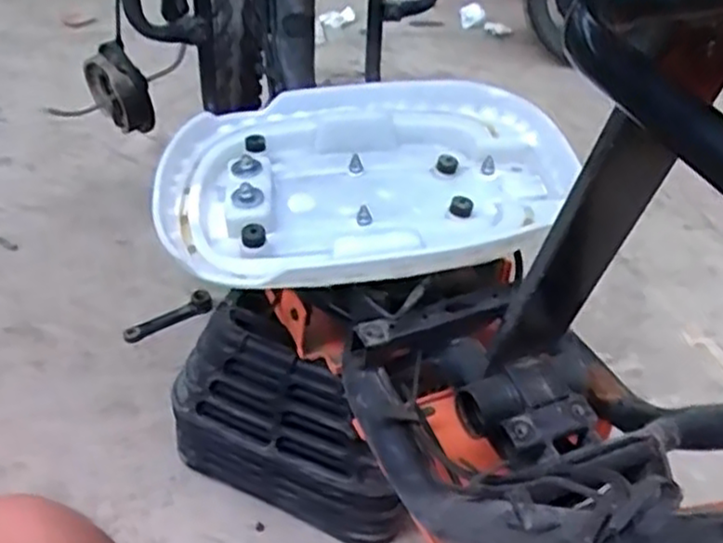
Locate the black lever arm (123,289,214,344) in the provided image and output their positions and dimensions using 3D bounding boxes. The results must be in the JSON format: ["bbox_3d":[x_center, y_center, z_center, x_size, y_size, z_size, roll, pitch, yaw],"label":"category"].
[{"bbox_3d":[-0.246,0.059,0.955,0.118,0.021,0.032,-26,50,-30],"label":"black lever arm"}]

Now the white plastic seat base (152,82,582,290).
[{"bbox_3d":[0.004,-0.085,0.671,0.366,0.049,0.281,-5,42,-14],"label":"white plastic seat base"}]

